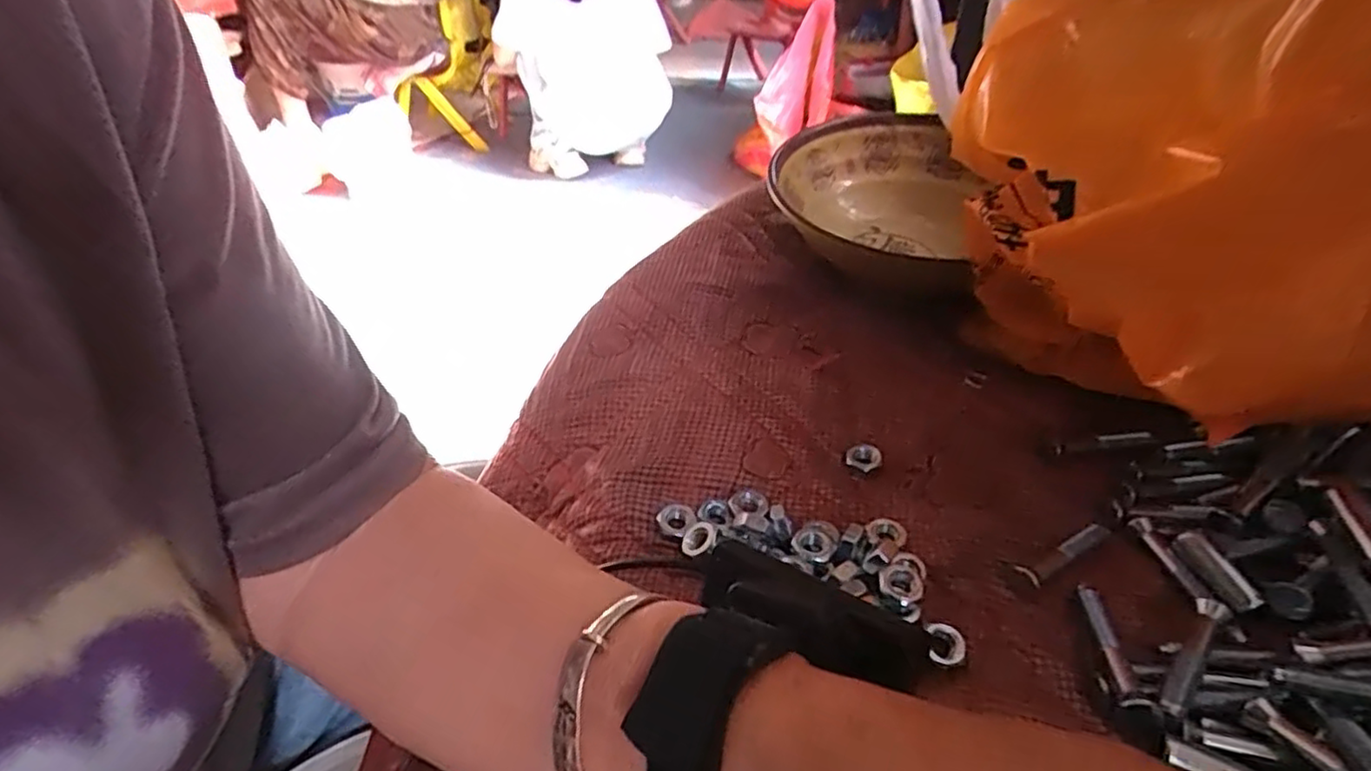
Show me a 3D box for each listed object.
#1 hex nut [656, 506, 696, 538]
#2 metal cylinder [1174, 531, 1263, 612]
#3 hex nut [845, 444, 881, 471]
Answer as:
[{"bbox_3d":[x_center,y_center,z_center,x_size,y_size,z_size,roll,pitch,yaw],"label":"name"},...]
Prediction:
[{"bbox_3d":[-0.003,0.059,0.290,0.015,0.005,0.016,-23,43,-28],"label":"hex nut"},{"bbox_3d":[0.211,0.073,0.266,0.011,0.007,0.033,-8,38,-13],"label":"metal cylinder"},{"bbox_3d":[0.085,0.033,0.321,0.015,0.004,0.016,10,38,11],"label":"hex nut"}]

